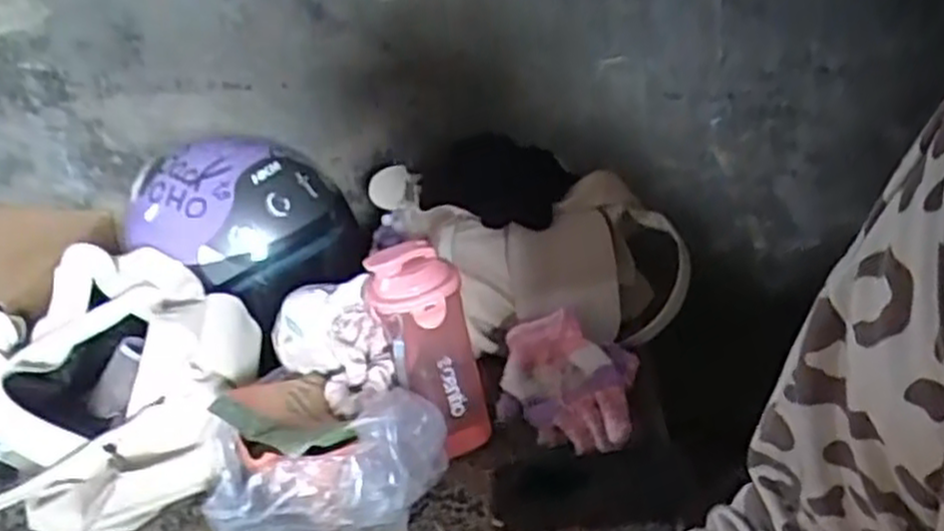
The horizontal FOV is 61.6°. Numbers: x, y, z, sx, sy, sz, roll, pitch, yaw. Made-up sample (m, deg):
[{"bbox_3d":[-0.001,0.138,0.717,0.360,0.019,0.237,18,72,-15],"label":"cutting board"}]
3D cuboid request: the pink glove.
[{"bbox_3d":[0.091,0.107,0.750,0.122,0.060,0.125,1,30,15],"label":"pink glove"}]

